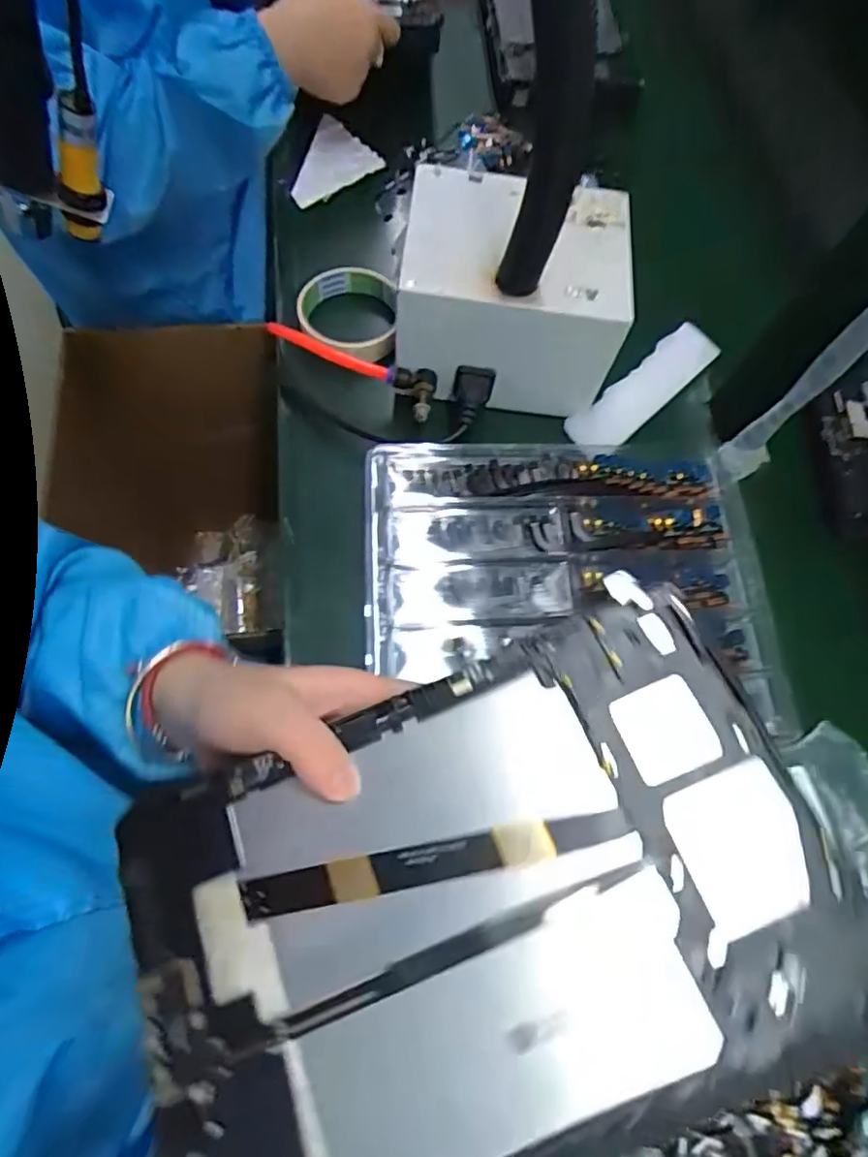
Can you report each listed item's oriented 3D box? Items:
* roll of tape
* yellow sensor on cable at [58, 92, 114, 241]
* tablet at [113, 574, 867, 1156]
[{"bbox_3d":[-0.072,-0.222,0.482,0.079,0.027,0.087,0,69,-2],"label":"roll of tape"},{"bbox_3d":[-0.180,-0.209,0.296,0.023,0.072,0.020,-7,68,-29],"label":"yellow sensor on cable"},{"bbox_3d":[0.015,0.112,0.199,0.242,0.008,0.152,-21,67,-3],"label":"tablet"}]

